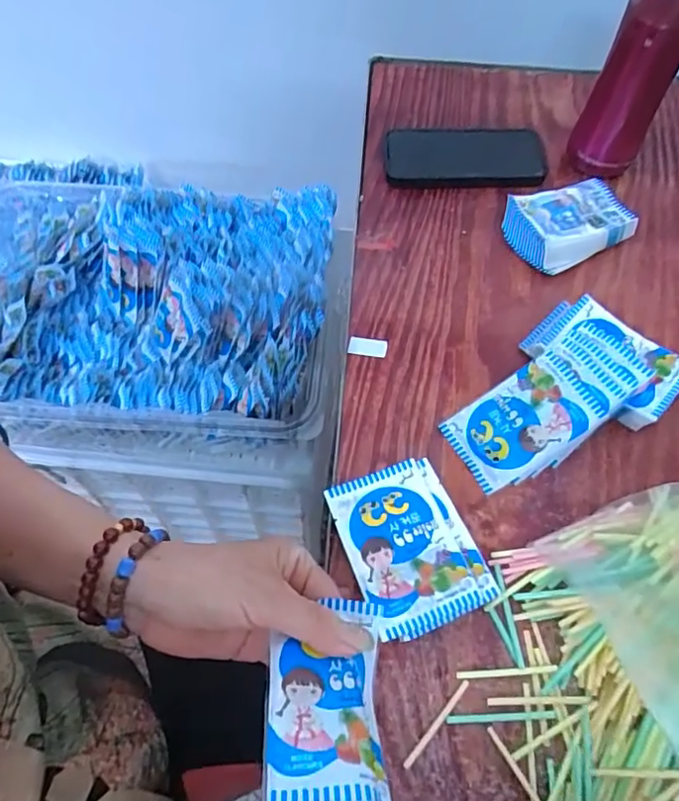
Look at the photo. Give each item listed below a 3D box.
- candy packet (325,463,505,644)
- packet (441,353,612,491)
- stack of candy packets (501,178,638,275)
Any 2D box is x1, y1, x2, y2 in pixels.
[{"bbox_3d":[0.045,0.095,0.369,0.080,0.008,0.106,-20,62,-11],"label":"candy packet"},{"bbox_3d":[0.137,0.016,0.418,0.103,0.007,0.064,-37,67,9],"label":"packet"},{"bbox_3d":[0.217,-0.171,0.533,0.107,0.030,0.081,-25,63,-14],"label":"stack of candy packets"}]

